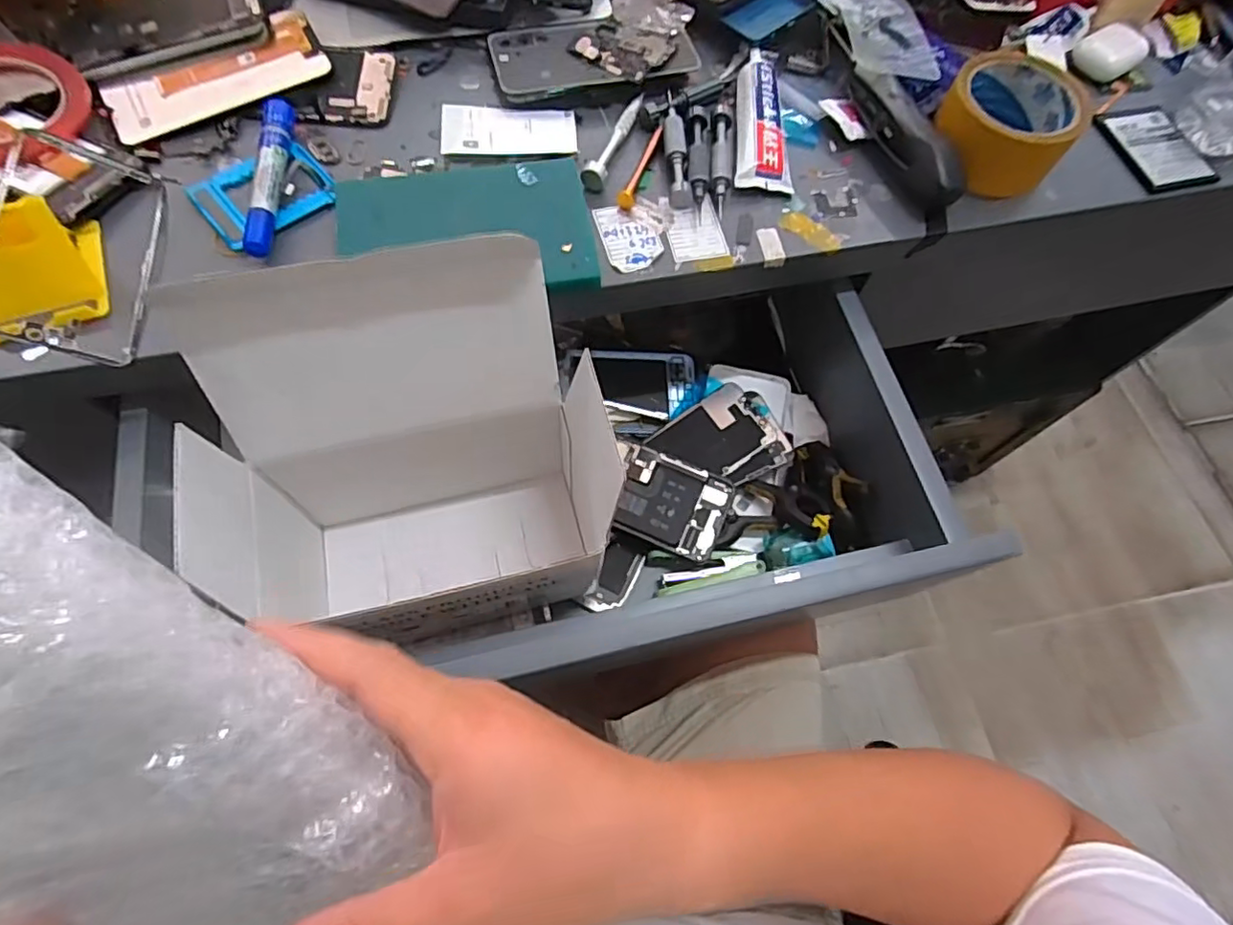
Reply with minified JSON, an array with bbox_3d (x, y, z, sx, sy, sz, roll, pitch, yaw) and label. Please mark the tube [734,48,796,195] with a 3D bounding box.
[{"bbox_3d":[0.113,-0.264,0.467,0.042,0.028,0.133,5,66,-1],"label":"tube"}]

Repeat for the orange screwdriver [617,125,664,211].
[{"bbox_3d":[0.019,-0.218,0.450,0.010,0.011,0.080,20,66,5],"label":"orange screwdriver"}]

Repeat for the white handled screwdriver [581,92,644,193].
[{"bbox_3d":[-0.002,-0.242,0.458,0.018,0.016,0.100,19,66,5],"label":"white handled screwdriver"}]

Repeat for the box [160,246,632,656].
[{"bbox_3d":[-0.127,0.009,0.379,0.201,0.227,0.150,-12,67,-8],"label":"box"}]

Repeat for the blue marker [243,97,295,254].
[{"bbox_3d":[-0.235,-0.197,0.415,0.019,0.015,0.131,-3,66,-5],"label":"blue marker"}]

